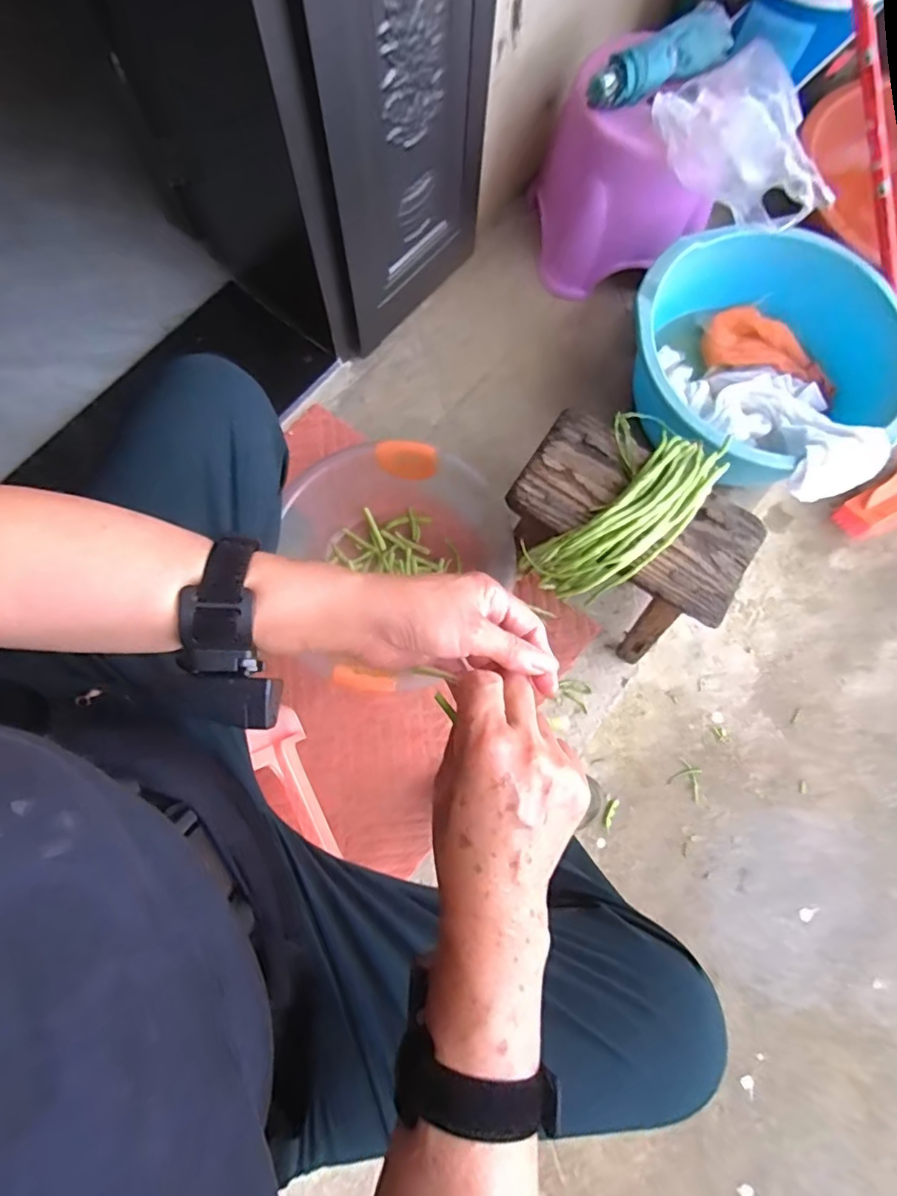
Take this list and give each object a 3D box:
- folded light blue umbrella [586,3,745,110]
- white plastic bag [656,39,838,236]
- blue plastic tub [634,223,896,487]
[{"bbox_3d":[0.249,-0.606,0.624,0.196,0.051,0.041,-26,79,-7],"label":"folded light blue umbrella"},{"bbox_3d":[0.350,-0.525,0.654,0.211,0.098,0.121,30,78,5],"label":"white plastic bag"},{"bbox_3d":[0.386,-0.283,0.715,0.317,0.165,0.270,9,77,1],"label":"blue plastic tub"}]

